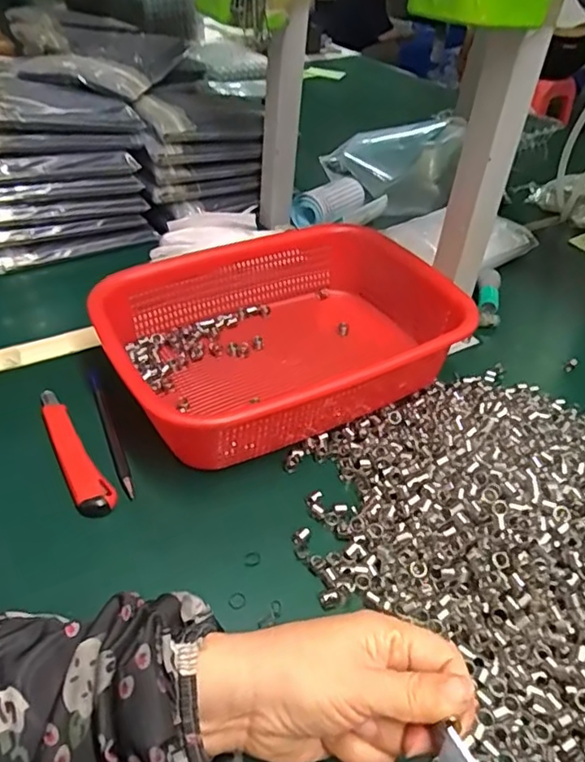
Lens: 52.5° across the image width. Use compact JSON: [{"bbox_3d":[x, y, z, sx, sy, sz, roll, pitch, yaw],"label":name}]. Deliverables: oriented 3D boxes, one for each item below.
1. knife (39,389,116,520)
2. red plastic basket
[{"bbox_3d":[-0.162,0.050,0.434,0.025,0.012,0.129,-18,44,-28],"label":"knife"},{"bbox_3d":[-0.006,-0.043,0.496,0.276,0.065,0.216,-21,45,-30],"label":"red plastic basket"}]

